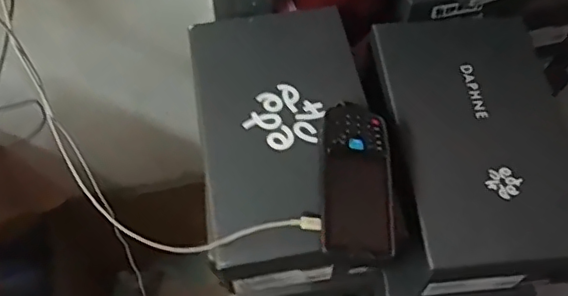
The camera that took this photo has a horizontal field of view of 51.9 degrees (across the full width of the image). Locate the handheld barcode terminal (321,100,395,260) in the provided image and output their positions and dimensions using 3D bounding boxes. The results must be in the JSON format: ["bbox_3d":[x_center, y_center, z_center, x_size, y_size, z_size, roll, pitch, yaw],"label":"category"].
[{"bbox_3d":[0.067,0.030,0.556,0.065,0.032,0.158,1,58,-1],"label":"handheld barcode terminal"}]

